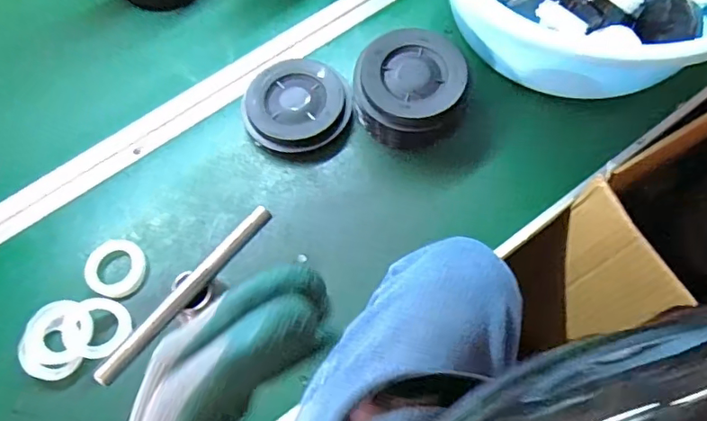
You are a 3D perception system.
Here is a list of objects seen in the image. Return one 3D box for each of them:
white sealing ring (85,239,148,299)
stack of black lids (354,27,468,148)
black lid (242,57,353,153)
[{"bbox_3d":[-0.239,0.057,0.541,0.055,0.016,0.057,-1,66,3],"label":"white sealing ring"},{"bbox_3d":[0.061,-0.128,0.584,0.116,0.071,0.113,16,68,11],"label":"stack of black lids"},{"bbox_3d":[-0.065,-0.117,0.605,0.112,0.033,0.110,-1,66,3],"label":"black lid"}]

